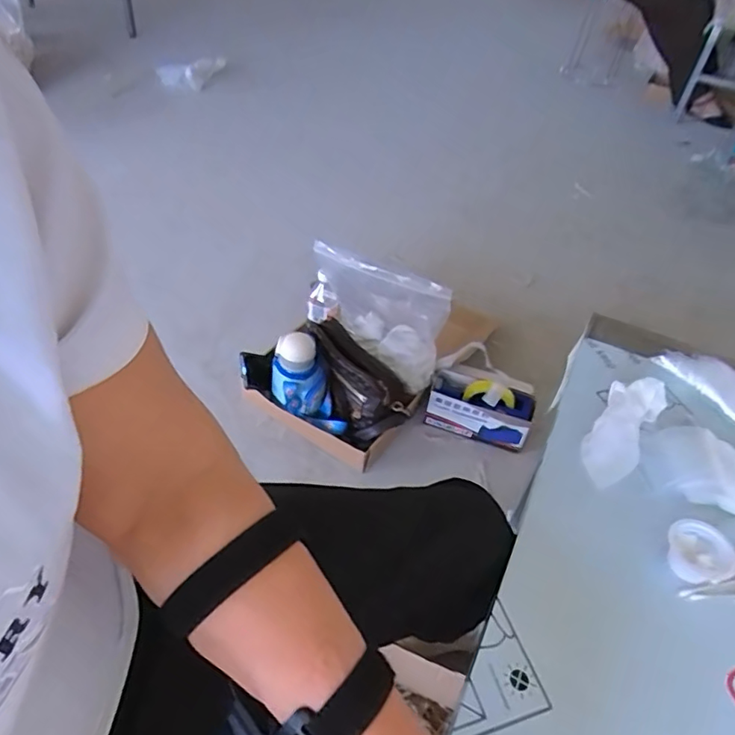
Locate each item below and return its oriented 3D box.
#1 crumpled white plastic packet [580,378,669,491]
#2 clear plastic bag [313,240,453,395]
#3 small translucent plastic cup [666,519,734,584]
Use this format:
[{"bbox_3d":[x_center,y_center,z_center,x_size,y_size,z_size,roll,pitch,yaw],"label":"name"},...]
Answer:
[{"bbox_3d":[0.266,0.064,0.578,0.052,0.028,0.138,30,66,22],"label":"crumpled white plastic packet"},{"bbox_3d":[0.025,-0.111,1.086,0.265,0.256,0.094,23,46,15],"label":"clear plastic bag"},{"bbox_3d":[0.286,0.159,0.475,0.050,0.022,0.049,4,44,-4],"label":"small translucent plastic cup"}]

